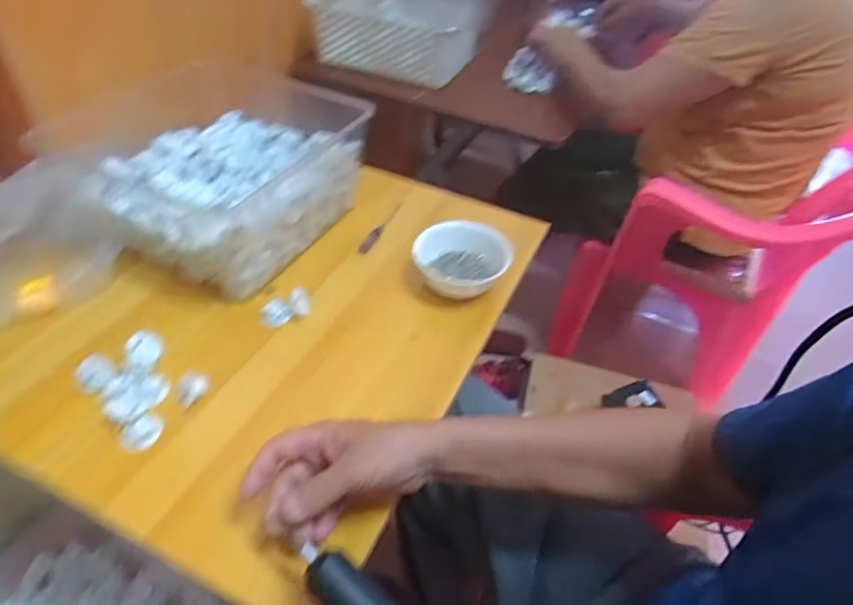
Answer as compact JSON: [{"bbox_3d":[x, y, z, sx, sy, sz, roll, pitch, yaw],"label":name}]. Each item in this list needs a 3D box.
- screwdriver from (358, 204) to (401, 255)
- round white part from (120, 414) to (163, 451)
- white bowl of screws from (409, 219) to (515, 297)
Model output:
[{"bbox_3d":[-0.060,-0.102,0.745,0.013,0.010,0.117,21,47,15],"label":"screwdriver"},{"bbox_3d":[-0.265,0.121,0.510,0.026,0.011,0.036,32,50,24],"label":"round white part"},{"bbox_3d":[0.044,-0.047,0.678,0.121,0.046,0.113,3,45,-3],"label":"white bowl of screws"}]

